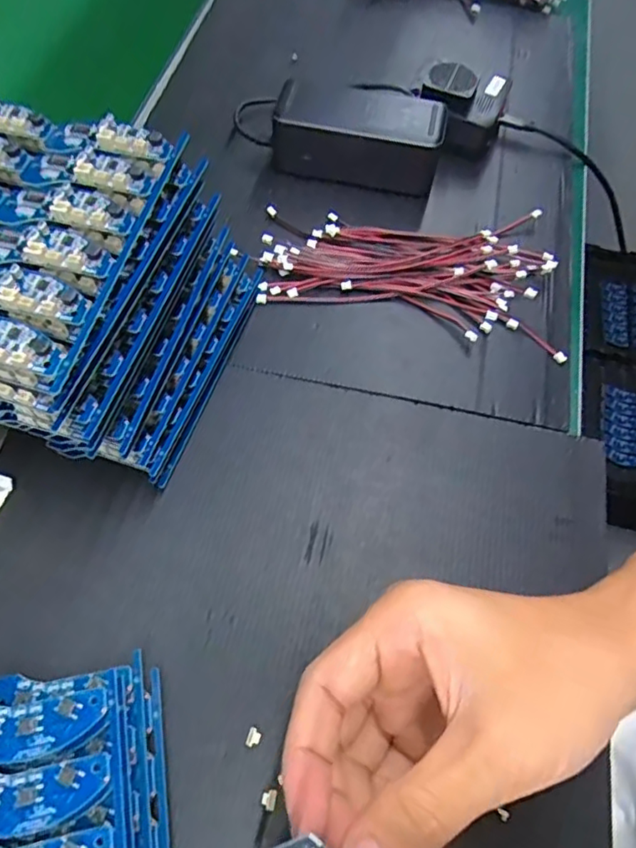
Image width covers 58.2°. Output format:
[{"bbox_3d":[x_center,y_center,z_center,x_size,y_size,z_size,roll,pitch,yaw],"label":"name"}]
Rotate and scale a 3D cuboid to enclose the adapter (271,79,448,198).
[{"bbox_3d":[0.032,-0.234,0.456,0.130,0.051,0.060,10,63,2],"label":"adapter"}]

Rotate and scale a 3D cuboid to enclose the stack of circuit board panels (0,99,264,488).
[{"bbox_3d":[-0.136,-0.068,0.315,0.149,0.126,0.161,19,64,6],"label":"stack of circuit board panels"}]

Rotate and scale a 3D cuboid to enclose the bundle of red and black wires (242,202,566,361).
[{"bbox_3d":[0.065,-0.123,0.418,0.215,0.011,0.123,10,63,2],"label":"bundle of red and black wires"}]

